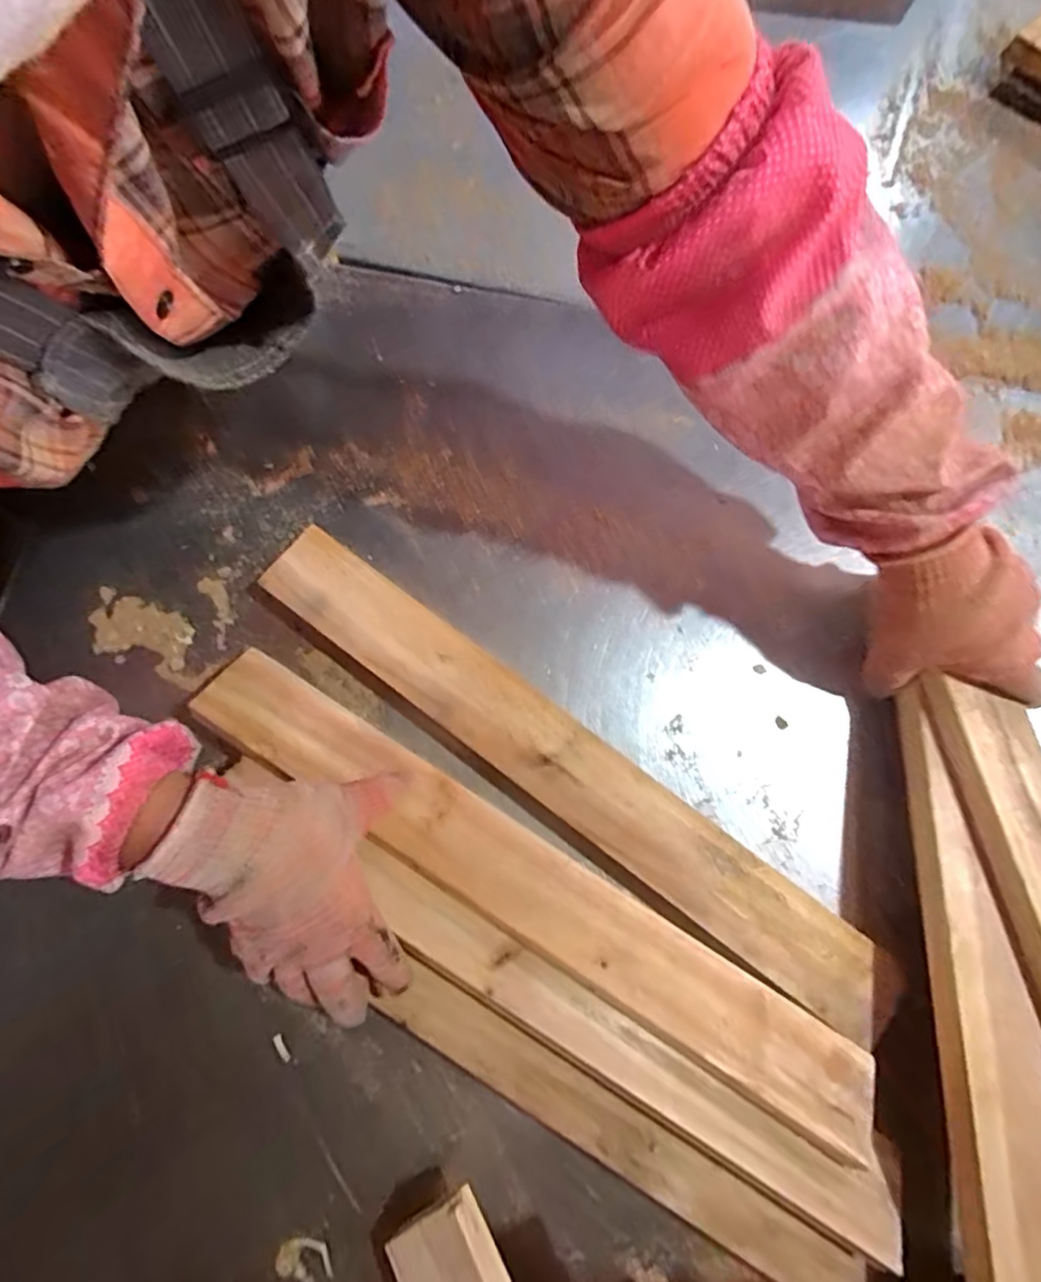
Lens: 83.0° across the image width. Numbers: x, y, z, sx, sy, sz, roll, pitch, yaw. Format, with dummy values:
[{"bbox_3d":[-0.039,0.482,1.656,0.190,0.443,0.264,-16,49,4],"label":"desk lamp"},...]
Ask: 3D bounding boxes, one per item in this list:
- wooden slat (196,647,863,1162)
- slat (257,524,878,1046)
[{"bbox_3d":[-0.002,0.153,0.373,0.471,0.027,0.060,32,79,7],"label":"wooden slat"},{"bbox_3d":[0.023,0.084,0.406,0.485,0.025,0.058,36,79,8],"label":"slat"}]

